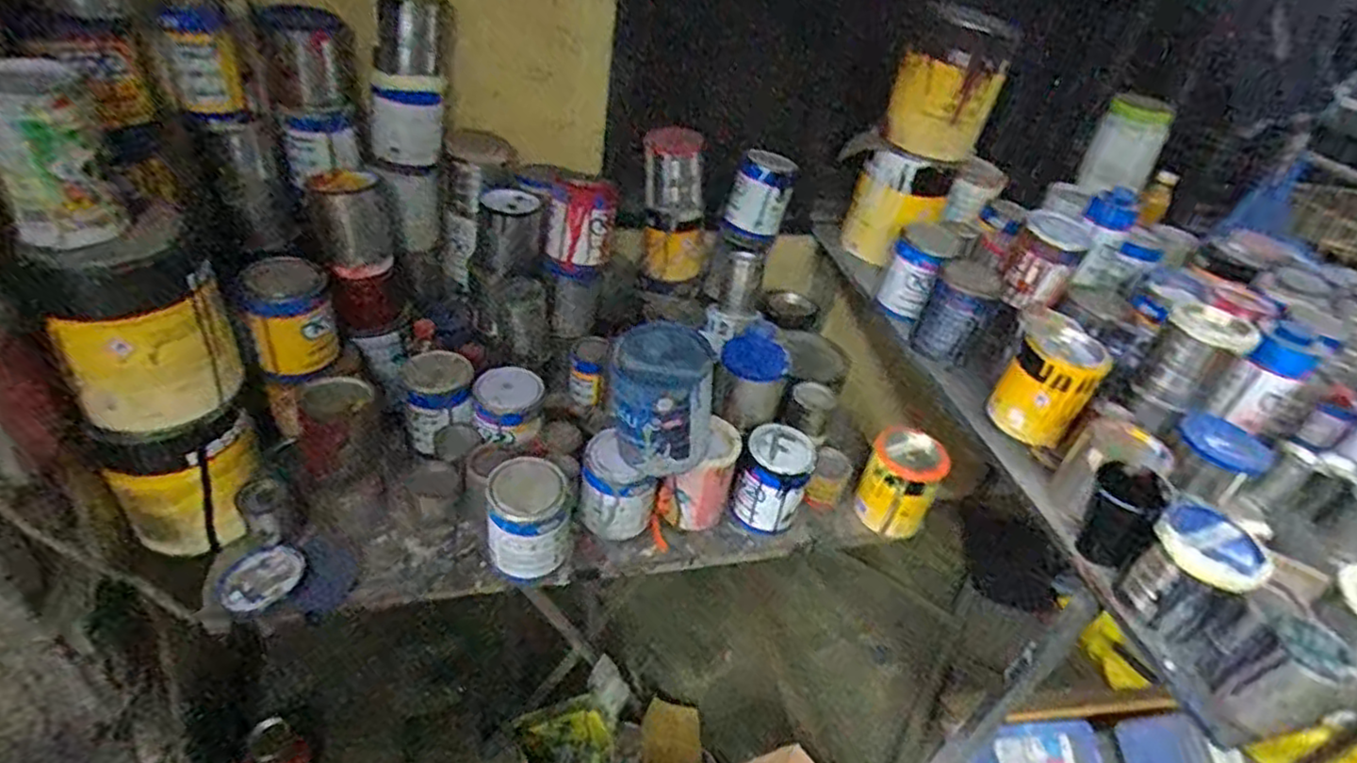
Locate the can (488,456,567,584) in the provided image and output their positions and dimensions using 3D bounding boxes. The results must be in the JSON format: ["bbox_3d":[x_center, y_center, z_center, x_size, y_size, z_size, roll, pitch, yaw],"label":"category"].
[{"bbox_3d":[-0.197,0.185,0.944,0.111,0.132,0.106,3,37,-11],"label":"can"}]

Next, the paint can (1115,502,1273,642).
[{"bbox_3d":[0.548,0.205,0.771,0.095,0.108,0.098,7,37,-5],"label":"paint can"}]

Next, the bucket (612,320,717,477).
[{"bbox_3d":[-0.023,0.025,0.923,0.109,0.173,0.103,-8,40,-23],"label":"bucket"}]

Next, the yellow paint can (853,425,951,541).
[{"bbox_3d":[0.337,0.159,1.103,0.109,0.142,0.099,25,39,18],"label":"yellow paint can"}]

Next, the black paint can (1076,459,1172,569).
[{"bbox_3d":[0.498,0.158,0.824,0.068,0.110,0.063,7,37,-5],"label":"black paint can"}]

